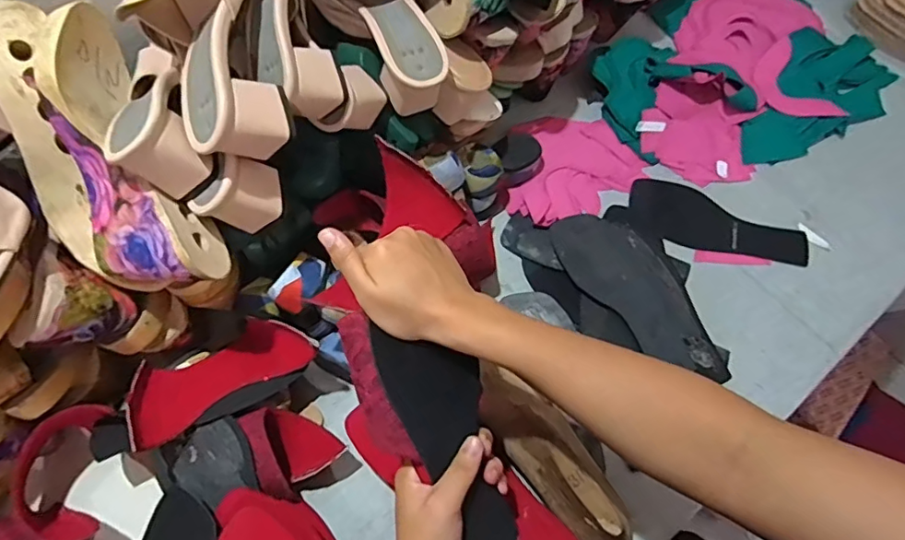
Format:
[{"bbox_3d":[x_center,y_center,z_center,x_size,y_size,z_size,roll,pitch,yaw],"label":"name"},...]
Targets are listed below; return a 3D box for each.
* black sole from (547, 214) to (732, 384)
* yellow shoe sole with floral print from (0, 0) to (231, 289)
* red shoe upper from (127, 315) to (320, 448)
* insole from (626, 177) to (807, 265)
[{"bbox_3d":[0.206,0.021,0.604,0.093,0.016,0.229,-37,69,-14],"label":"black sole"},{"bbox_3d":[-0.289,-0.090,0.450,0.124,0.083,0.265,-32,89,-12],"label":"yellow shoe sole with floral print"},{"bbox_3d":[-0.220,0.092,0.522,0.167,0.054,0.084,-28,65,-33],"label":"red shoe upper"},{"bbox_3d":[0.306,-0.051,0.649,0.201,0.006,0.075,23,68,13],"label":"insole"}]

